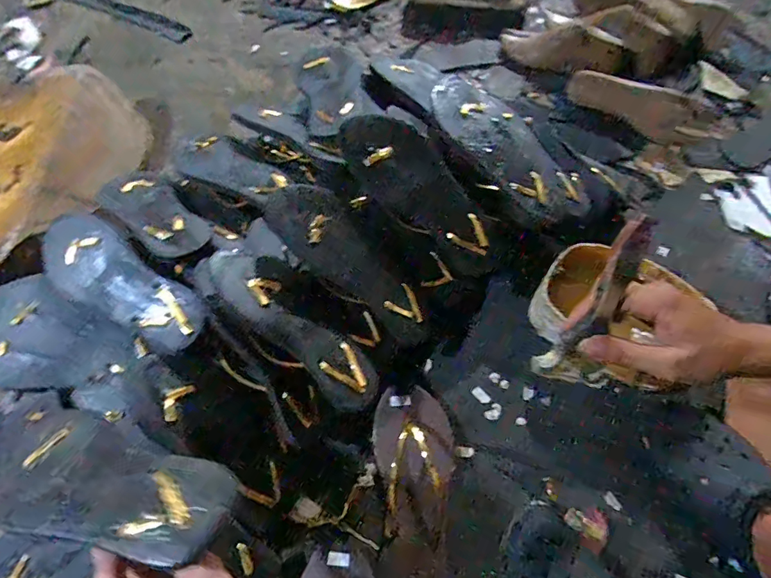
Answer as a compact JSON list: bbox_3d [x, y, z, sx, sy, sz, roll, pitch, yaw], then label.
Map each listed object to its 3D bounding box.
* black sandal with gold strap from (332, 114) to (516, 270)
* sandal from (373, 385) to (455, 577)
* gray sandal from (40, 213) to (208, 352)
[{"bbox_3d":[0.051,-0.118,0.559,0.096,0.029,0.248,-45,99,-1],"label":"black sandal with gold strap"},{"bbox_3d":[0.037,0.238,0.522,0.092,0.032,0.240,-3,66,1],"label":"sandal"},{"bbox_3d":[-0.313,-0.007,0.521,0.230,0.032,0.084,33,71,16],"label":"gray sandal"}]

